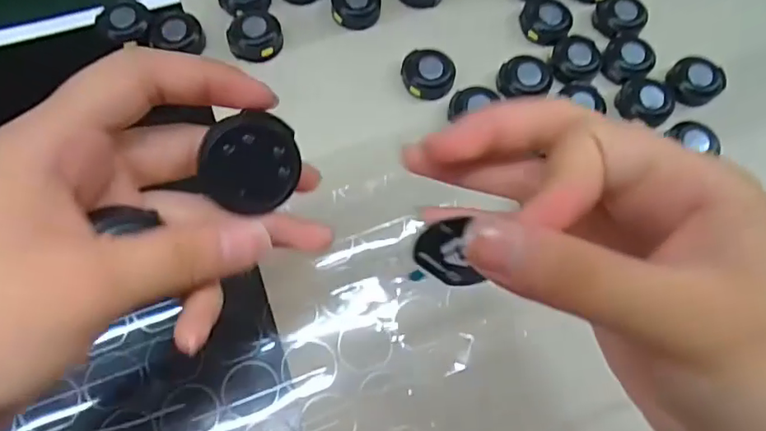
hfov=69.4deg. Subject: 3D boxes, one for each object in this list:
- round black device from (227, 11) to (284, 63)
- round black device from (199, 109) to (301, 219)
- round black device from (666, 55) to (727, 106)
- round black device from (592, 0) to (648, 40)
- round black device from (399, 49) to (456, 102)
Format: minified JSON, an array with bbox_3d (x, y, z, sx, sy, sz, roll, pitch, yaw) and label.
[{"bbox_3d":[-0.075,-0.106,0.320,0.031,0.012,0.034,1,70,-2],"label":"round black device"},{"bbox_3d":[-0.040,-0.018,0.168,0.028,0.012,0.027,12,102,-29],"label":"round black device"},{"bbox_3d":[0.184,-0.080,0.327,0.030,0.010,0.028,1,70,-2],"label":"round black device"},{"bbox_3d":[0.145,-0.124,0.341,0.025,0.013,0.026,1,70,-2],"label":"round black device"},{"bbox_3d":[0.025,-0.081,0.318,0.031,0.010,0.026,31,72,8],"label":"round black device"}]

